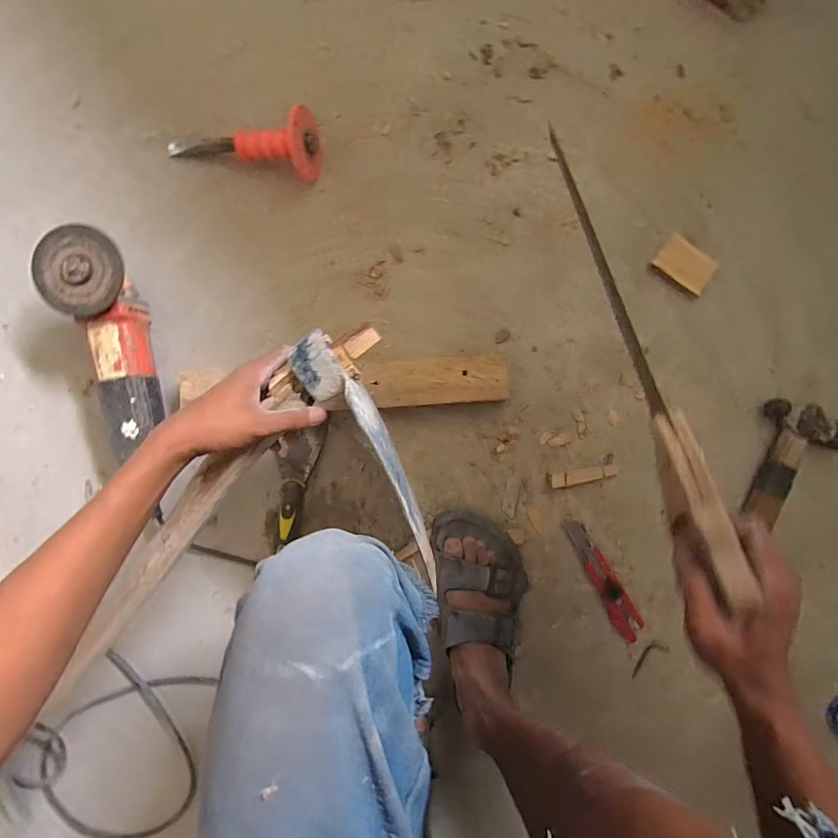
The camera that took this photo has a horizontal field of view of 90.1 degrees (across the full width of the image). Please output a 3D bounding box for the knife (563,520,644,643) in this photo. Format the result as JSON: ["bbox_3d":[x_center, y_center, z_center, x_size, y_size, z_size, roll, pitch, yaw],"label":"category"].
[{"bbox_3d":[0.248,0.214,0.557,0.033,0.012,0.176,-27,92,0],"label":"knife"}]

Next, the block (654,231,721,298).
[{"bbox_3d":[0.348,-0.200,0.544,0.073,0.015,0.049,39,91,-1],"label":"block"}]

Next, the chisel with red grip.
[{"bbox_3d":[-0.225,-0.345,0.534,0.207,0.068,0.066,6,91,12],"label":"chisel with red grip"}]

